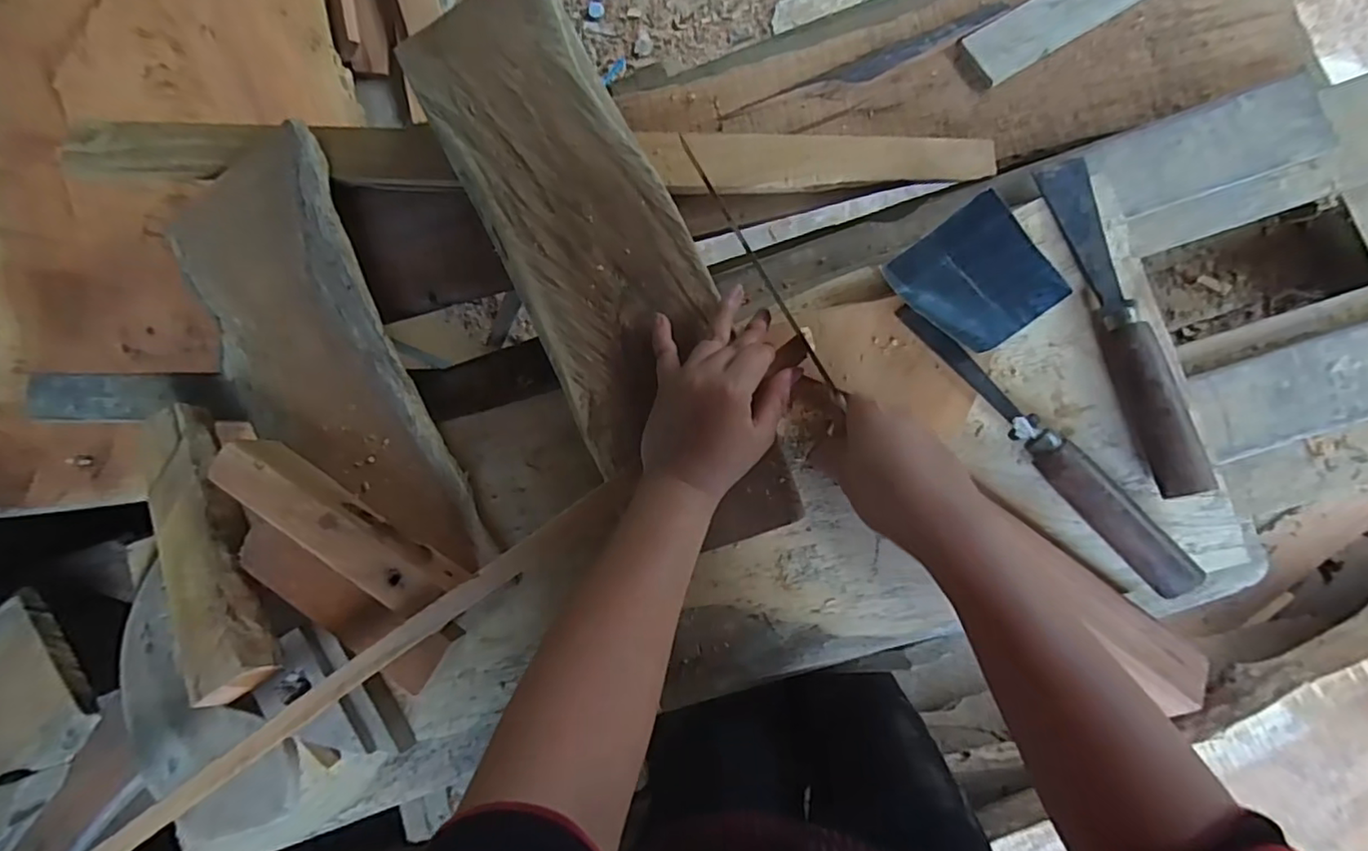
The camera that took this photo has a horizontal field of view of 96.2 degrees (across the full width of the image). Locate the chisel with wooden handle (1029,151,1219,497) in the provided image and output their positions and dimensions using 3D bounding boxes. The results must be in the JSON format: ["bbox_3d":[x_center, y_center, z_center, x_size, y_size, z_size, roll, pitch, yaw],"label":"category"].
[{"bbox_3d":[0.313,-0.077,0.436,0.031,0.038,0.252,-12,83,3],"label":"chisel with wooden handle"}]

